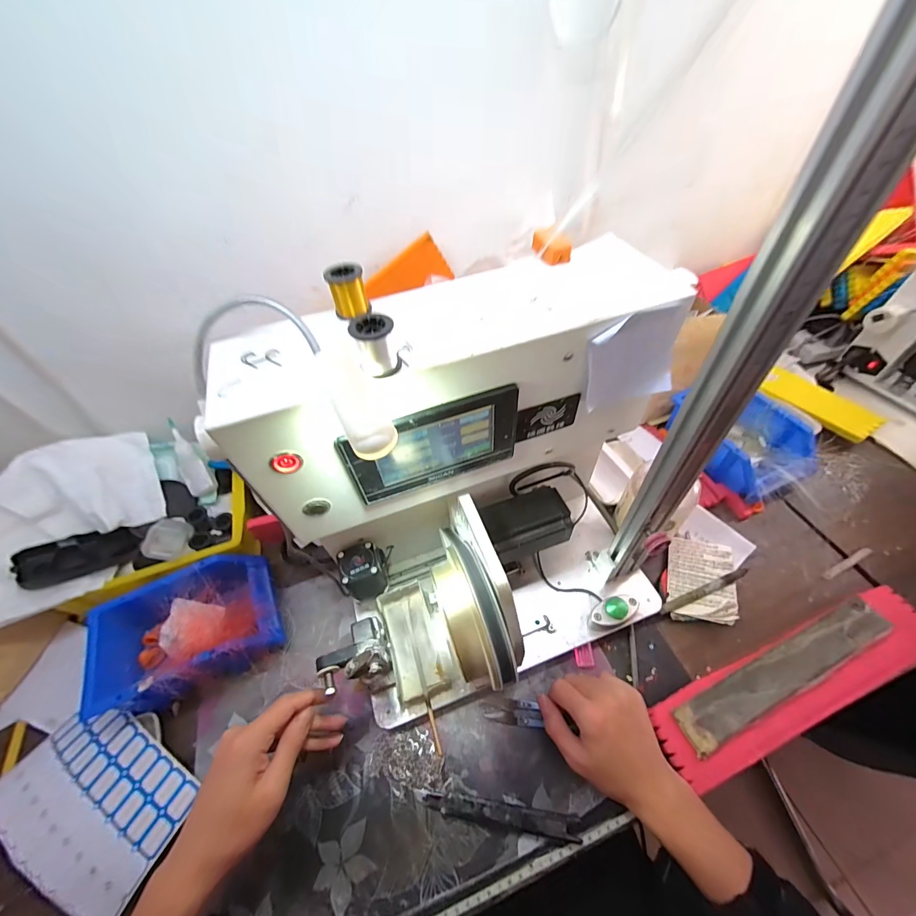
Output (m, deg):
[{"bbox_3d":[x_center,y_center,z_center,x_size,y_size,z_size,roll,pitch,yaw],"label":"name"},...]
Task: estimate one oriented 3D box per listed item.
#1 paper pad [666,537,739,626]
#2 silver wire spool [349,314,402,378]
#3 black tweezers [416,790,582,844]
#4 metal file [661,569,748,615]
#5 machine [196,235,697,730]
[{"bbox_3d":[0.303,0.150,0.485,0.071,0.018,0.108,4,46,27],"label":"paper pad"},{"bbox_3d":[-0.051,-0.070,0.242,0.025,0.033,0.020,-15,52,-8],"label":"silver wire spool"},{"bbox_3d":[0.036,0.337,0.367,0.153,0.015,0.018,4,52,7],"label":"black tweezers"},{"bbox_3d":[0.295,0.160,0.467,0.112,0.006,0.013,-26,42,-2],"label":"metal file"},{"bbox_3d":[0.029,0.042,0.366,0.337,0.341,0.250,-24,54,-14],"label":"machine"}]

